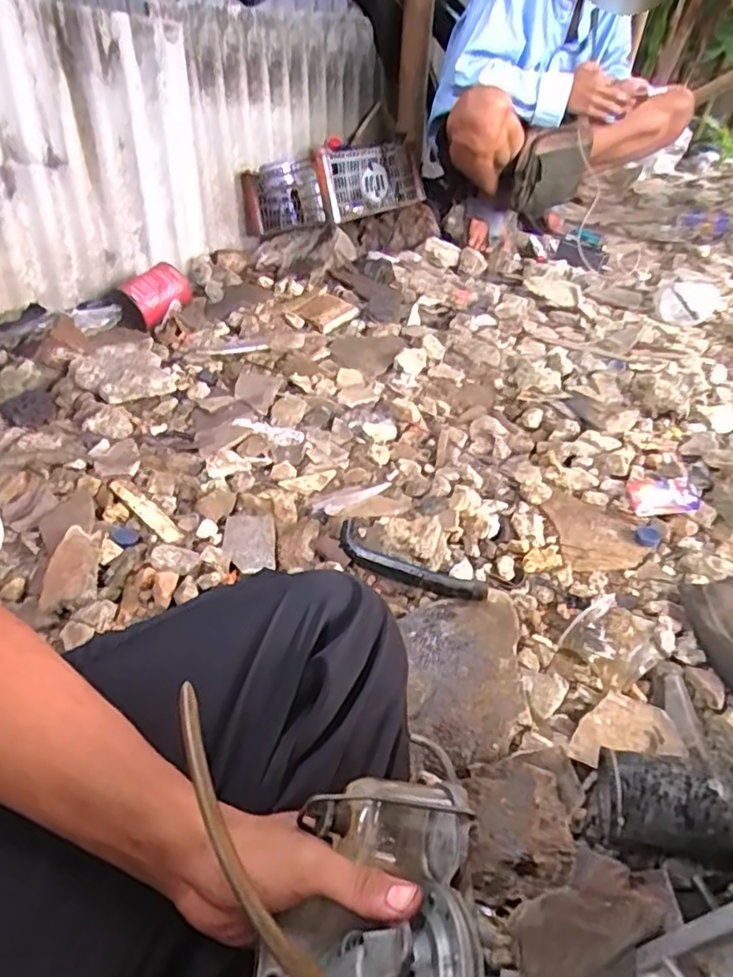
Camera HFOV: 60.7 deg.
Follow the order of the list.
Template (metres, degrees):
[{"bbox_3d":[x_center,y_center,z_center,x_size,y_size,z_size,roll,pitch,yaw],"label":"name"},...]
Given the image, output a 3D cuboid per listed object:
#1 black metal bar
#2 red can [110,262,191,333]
[{"bbox_3d":[0.050,0.100,0.801,0.208,0.014,0.042,25,46,22],"label":"black metal bar"},{"bbox_3d":[-0.423,-0.381,1.238,0.080,0.089,0.144,26,46,22],"label":"red can"}]

